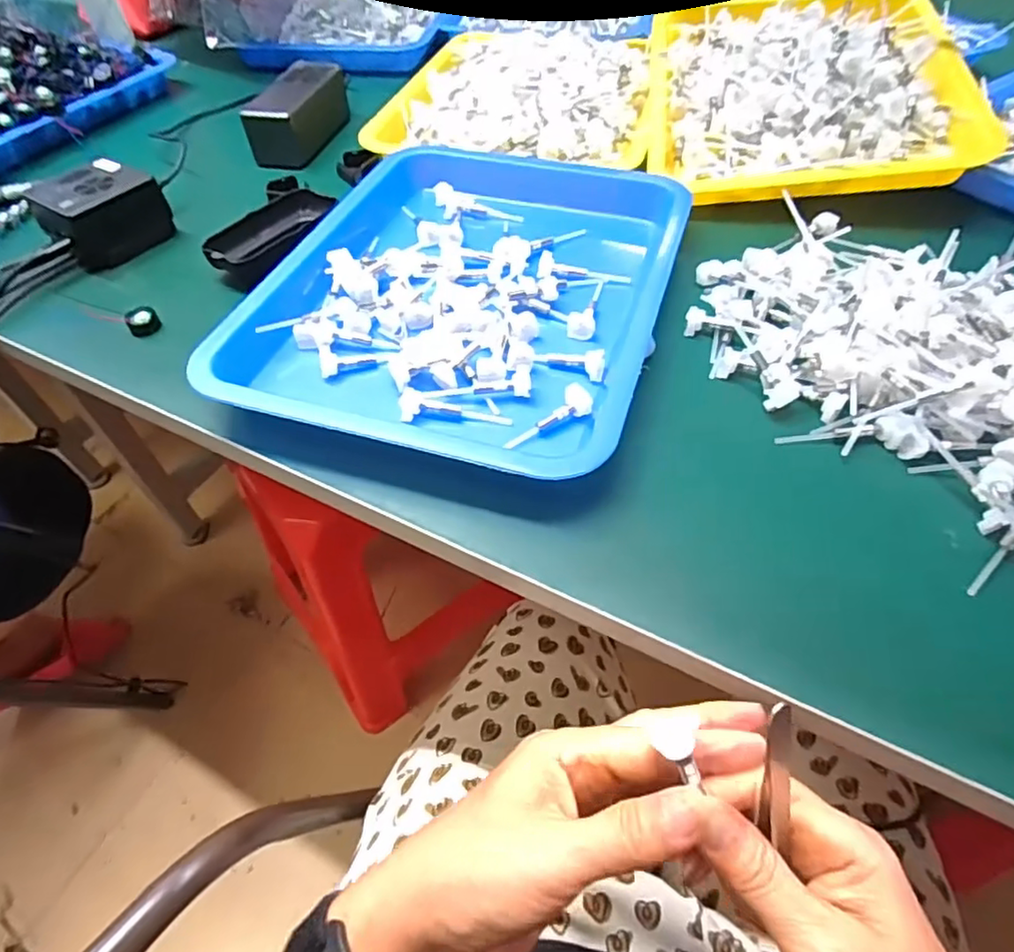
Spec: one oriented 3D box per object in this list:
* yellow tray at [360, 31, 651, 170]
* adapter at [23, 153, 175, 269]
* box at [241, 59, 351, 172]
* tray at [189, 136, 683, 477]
[{"bbox_3d":[0.010,-0.388,0.613,0.259,0.040,0.248,5,52,6],"label":"yellow tray"},{"bbox_3d":[-0.319,-0.208,0.486,0.066,0.049,0.080,30,59,23],"label":"adapter"},{"bbox_3d":[-0.202,-0.350,0.599,0.056,0.051,0.125,8,53,9],"label":"box"},{"bbox_3d":[-0.020,-0.138,0.439,0.259,0.033,0.327,14,54,13],"label":"tray"}]

